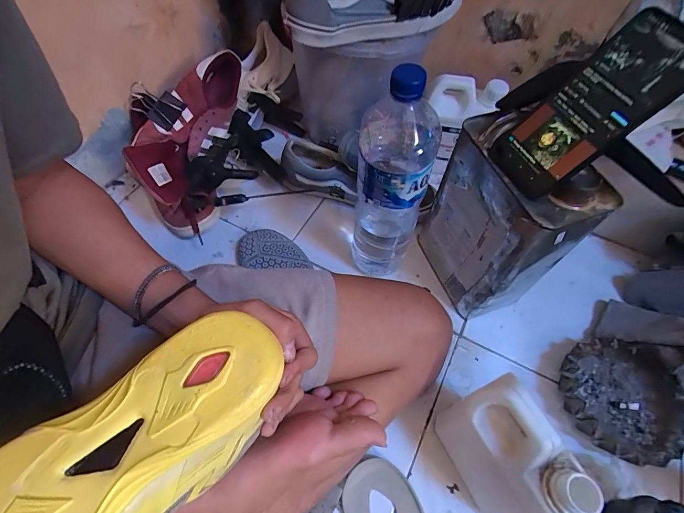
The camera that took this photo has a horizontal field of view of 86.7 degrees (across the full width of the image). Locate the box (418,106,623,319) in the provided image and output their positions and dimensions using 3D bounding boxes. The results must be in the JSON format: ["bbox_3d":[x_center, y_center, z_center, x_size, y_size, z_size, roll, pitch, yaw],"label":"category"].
[{"bbox_3d":[0.201,-0.044,0.482,0.102,0.245,0.172,-18,61,-14],"label":"box"}]

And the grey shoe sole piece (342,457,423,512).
[{"bbox_3d":[0.042,0.275,0.410,0.079,0.009,0.079,-23,62,-16],"label":"grey shoe sole piece"}]

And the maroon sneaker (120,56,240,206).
[{"bbox_3d":[-0.245,-0.197,0.552,0.108,0.086,0.270,15,59,6],"label":"maroon sneaker"}]

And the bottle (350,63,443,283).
[{"bbox_3d":[0.059,-0.081,0.449,0.086,0.302,0.084,16,59,7],"label":"bottle"}]

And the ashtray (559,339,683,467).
[{"bbox_3d":[0.358,0.185,0.469,0.153,0.044,0.142,1,59,-2],"label":"ashtray"}]

